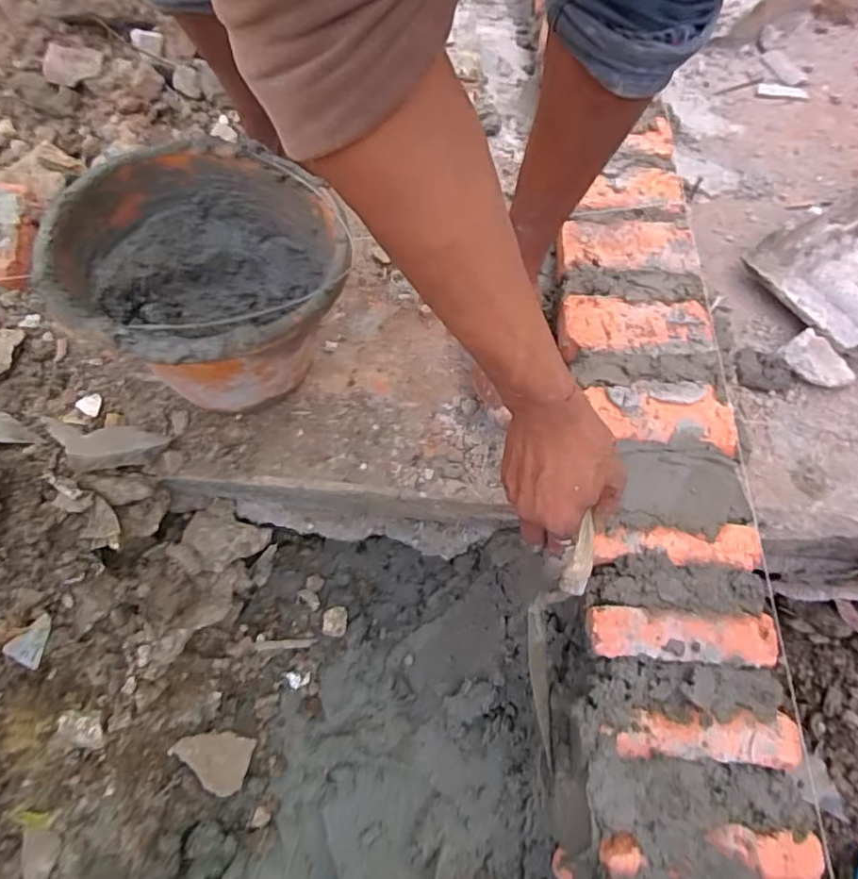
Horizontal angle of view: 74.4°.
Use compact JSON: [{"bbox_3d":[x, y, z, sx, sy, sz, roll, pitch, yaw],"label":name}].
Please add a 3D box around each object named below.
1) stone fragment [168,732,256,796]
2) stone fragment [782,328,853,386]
[{"bbox_3d":[-0.221,0.328,0.575,0.016,0.083,0.053,-30,42,30],"label":"stone fragment"},{"bbox_3d":[0.435,-0.085,0.634,0.046,0.013,0.072,-41,83,1],"label":"stone fragment"}]

